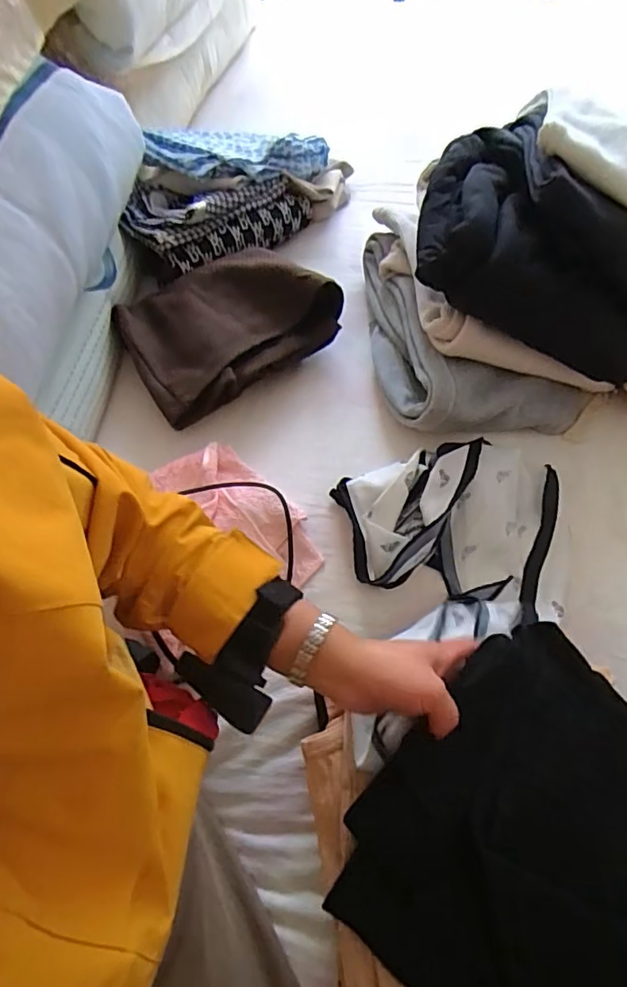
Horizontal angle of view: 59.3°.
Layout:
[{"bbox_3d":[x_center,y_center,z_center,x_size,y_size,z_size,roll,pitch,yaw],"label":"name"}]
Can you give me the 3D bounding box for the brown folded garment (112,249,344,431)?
[{"bbox_3d":[-0.107,-0.222,0.702,0.266,0.050,0.211,-30,63,-13],"label":"brown folded garment"}]

